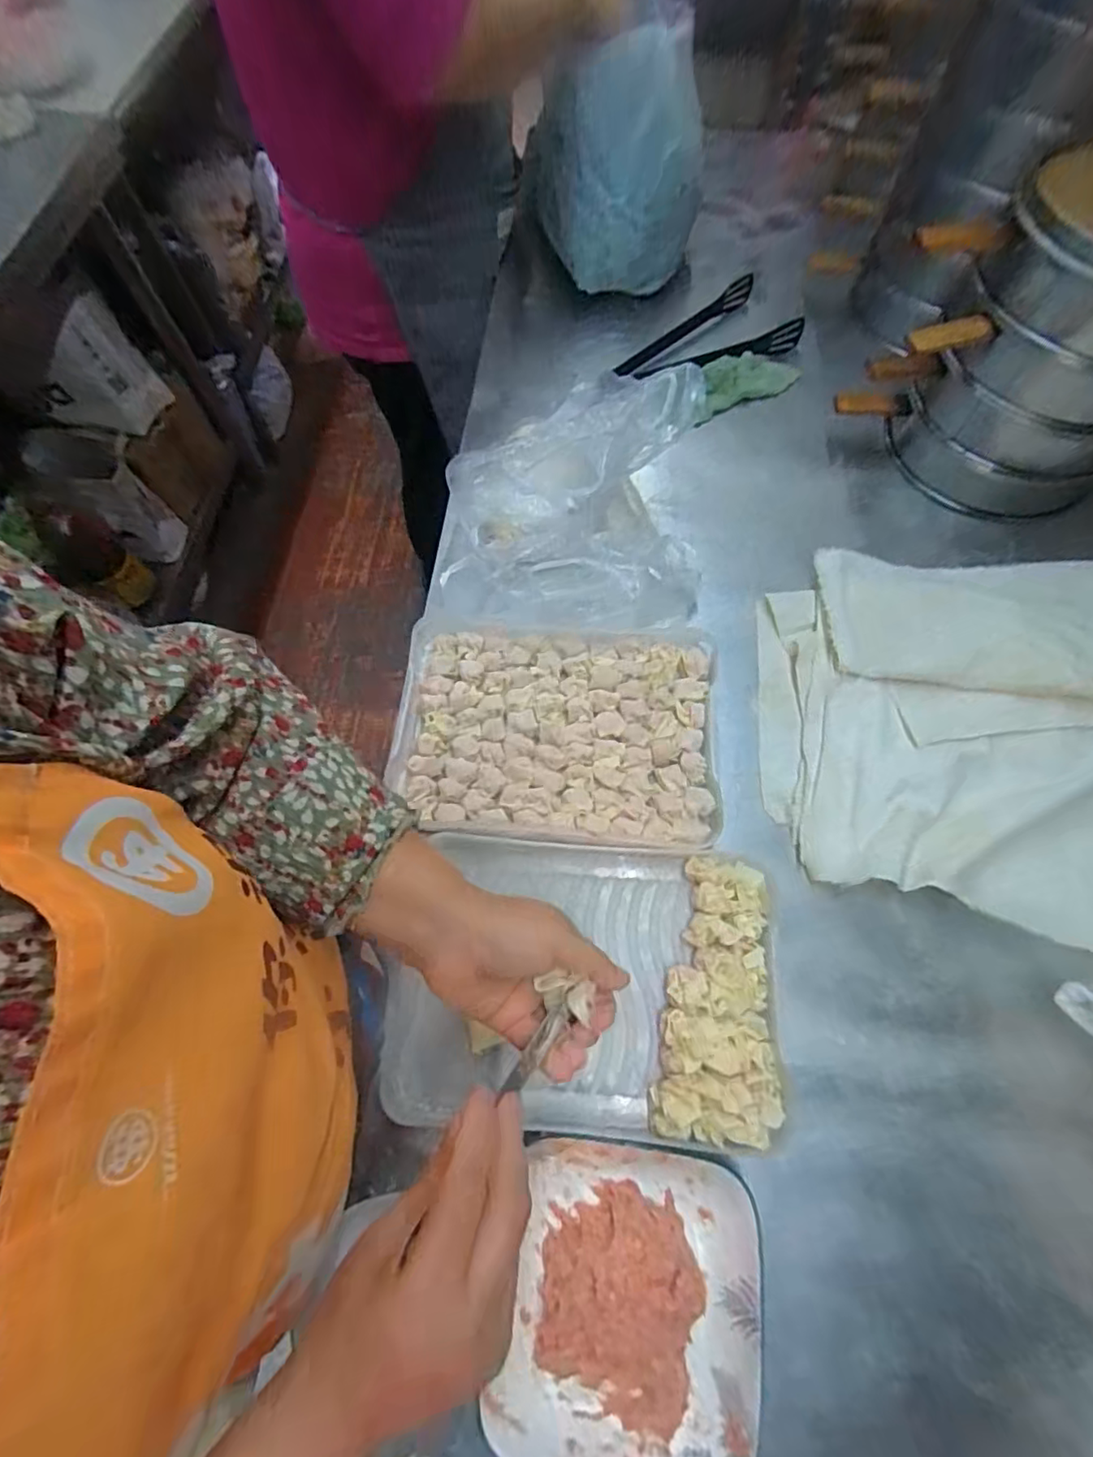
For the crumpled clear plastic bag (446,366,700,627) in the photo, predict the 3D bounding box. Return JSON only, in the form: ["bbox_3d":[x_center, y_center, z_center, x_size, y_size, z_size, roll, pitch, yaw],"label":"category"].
[{"bbox_3d":[0.035,-0.233,0.597,0.255,0.134,0.237,7,69,1],"label":"crumpled clear plastic bag"}]

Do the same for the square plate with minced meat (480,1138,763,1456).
[{"bbox_3d":[0.059,0.389,0.394,0.161,0.029,0.178,12,69,3],"label":"square plate with minced meat"}]

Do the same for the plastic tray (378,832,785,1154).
[{"bbox_3d":[0.027,0.207,0.480,0.306,0.048,0.216,4,69,1],"label":"plastic tray"}]

